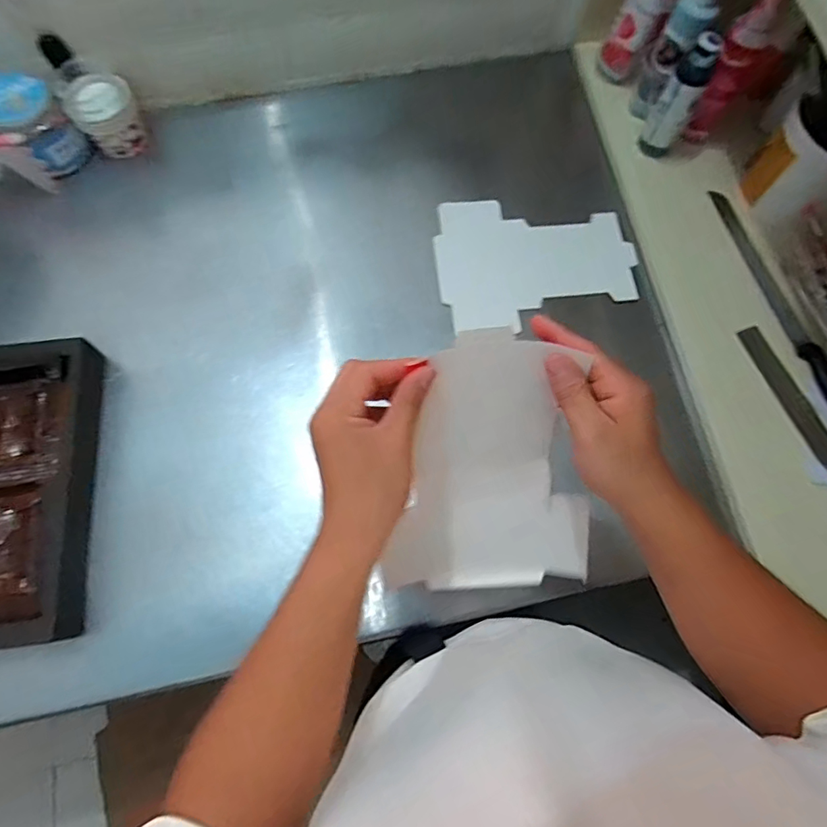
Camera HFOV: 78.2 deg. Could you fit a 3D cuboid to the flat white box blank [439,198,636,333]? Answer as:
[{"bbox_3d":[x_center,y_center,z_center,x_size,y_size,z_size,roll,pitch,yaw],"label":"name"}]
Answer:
[{"bbox_3d":[0.164,-0.211,0.691,0.257,0.011,0.186,-7,75,-2],"label":"flat white box blank"}]

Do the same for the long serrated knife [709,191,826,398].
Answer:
[{"bbox_3d":[0.479,-0.139,0.663,0.030,0.018,0.368,-18,73,-6],"label":"long serrated knife"}]

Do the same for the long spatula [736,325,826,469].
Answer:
[{"bbox_3d":[0.477,0.039,0.589,0.033,0.011,0.317,-21,74,-7],"label":"long spatula"}]

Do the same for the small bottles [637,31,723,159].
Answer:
[{"bbox_3d":[0.334,-0.395,0.645,0.041,0.164,0.032,30,74,8],"label":"small bottles"}]

